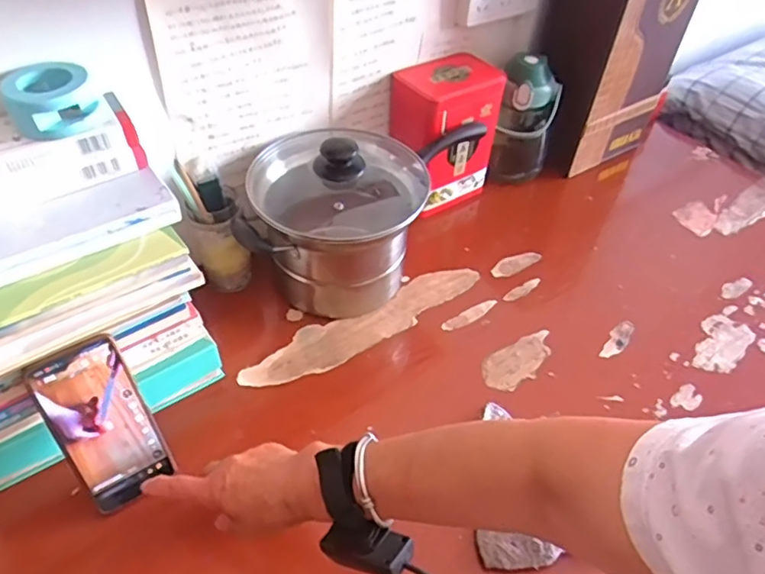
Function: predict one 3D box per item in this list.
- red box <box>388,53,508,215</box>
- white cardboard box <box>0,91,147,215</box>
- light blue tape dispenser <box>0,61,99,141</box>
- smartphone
[{"bbox_3d":[0.088,-0.224,0.849,0.130,0.196,0.102,-31,56,-30],"label":"red box"},{"bbox_3d":[-0.307,-0.127,0.532,0.149,0.053,0.070,-25,53,-26],"label":"white cardboard box"},{"bbox_3d":[-0.294,-0.167,0.507,0.069,0.044,0.056,-22,52,-24],"label":"light blue tape dispenser"},{"bbox_3d":[-0.255,0.127,0.527,0.078,0.164,0.008,-26,26,-27],"label":"smartphone"}]

